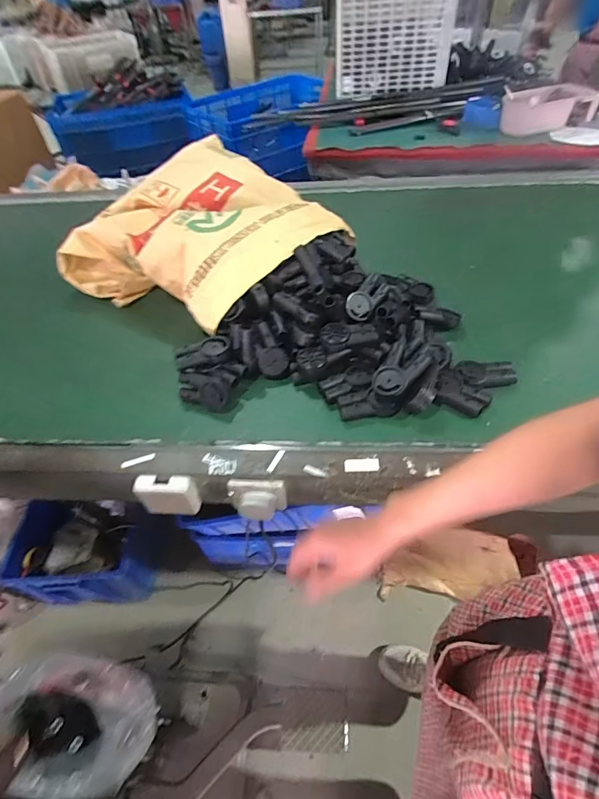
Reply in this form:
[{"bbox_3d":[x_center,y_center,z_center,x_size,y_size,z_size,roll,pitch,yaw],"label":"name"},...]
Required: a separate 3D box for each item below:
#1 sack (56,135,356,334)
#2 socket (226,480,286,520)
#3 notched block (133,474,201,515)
[{"bbox_3d":[-0.209,-0.370,0.913,0.494,0.191,0.409,24,55,23],"label":"sack"},{"bbox_3d":[-0.066,0.156,0.641,0.087,0.066,0.035,-2,49,3],"label":"socket"},{"bbox_3d":[-0.206,0.152,0.653,0.089,0.073,0.031,-2,49,3],"label":"notched block"}]

